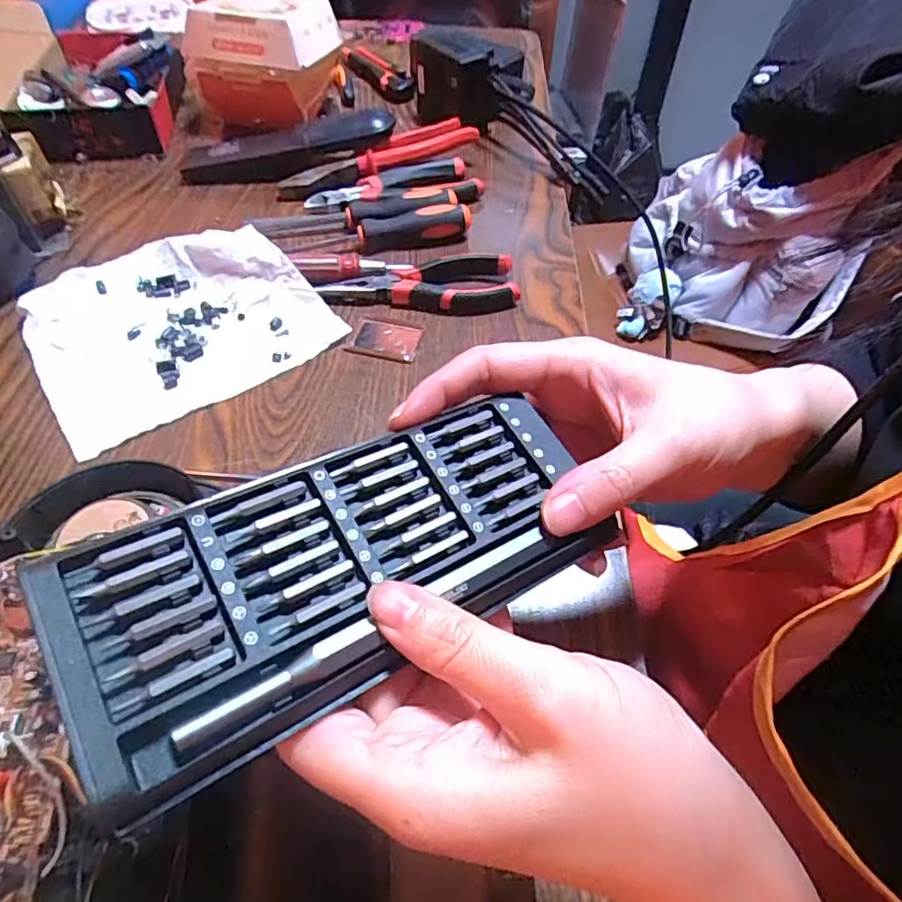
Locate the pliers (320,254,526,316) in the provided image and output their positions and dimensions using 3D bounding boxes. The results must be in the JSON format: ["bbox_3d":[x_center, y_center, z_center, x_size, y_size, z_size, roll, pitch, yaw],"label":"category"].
[{"bbox_3d":[-0.024,-0.128,0.455,0.147,0.018,0.051,-4,52,-5],"label":"pliers"}]

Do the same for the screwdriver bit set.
[{"bbox_3d":[-0.026,0.028,0.166,0.150,0.017,0.063,-23,56,-30],"label":"screwdriver bit set"}]

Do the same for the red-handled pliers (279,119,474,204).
[{"bbox_3d":[-0.068,-0.278,0.556,0.197,0.028,0.042,-20,56,-17],"label":"red-handled pliers"}]

